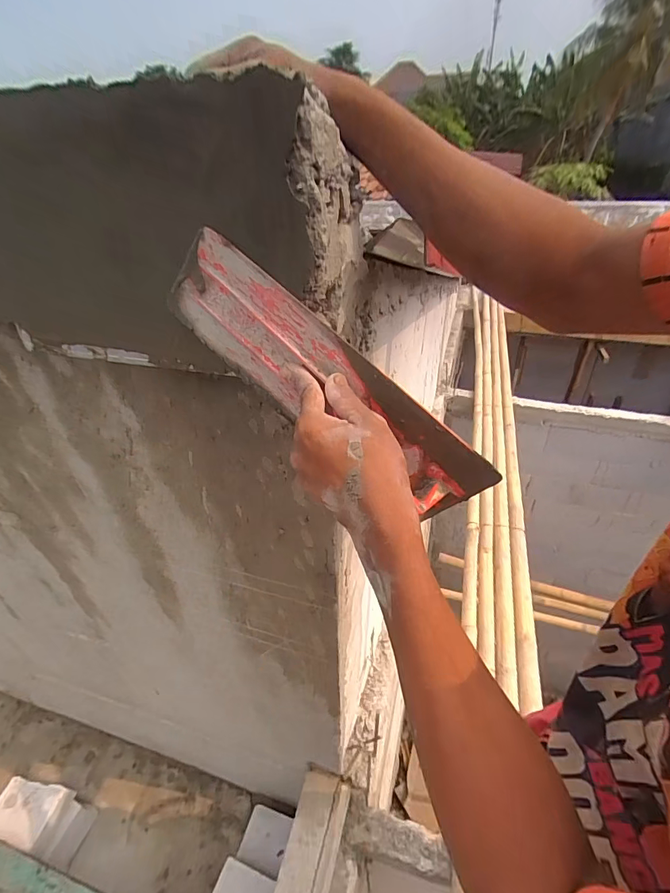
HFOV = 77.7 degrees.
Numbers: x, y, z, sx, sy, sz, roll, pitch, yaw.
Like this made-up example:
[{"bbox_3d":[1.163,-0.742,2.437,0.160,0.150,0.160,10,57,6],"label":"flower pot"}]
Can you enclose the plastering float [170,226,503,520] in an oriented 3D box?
[{"bbox_3d":[-0.003,-0.039,0.329,0.296,0.093,0.044,35,41,-5],"label":"plastering float"}]

